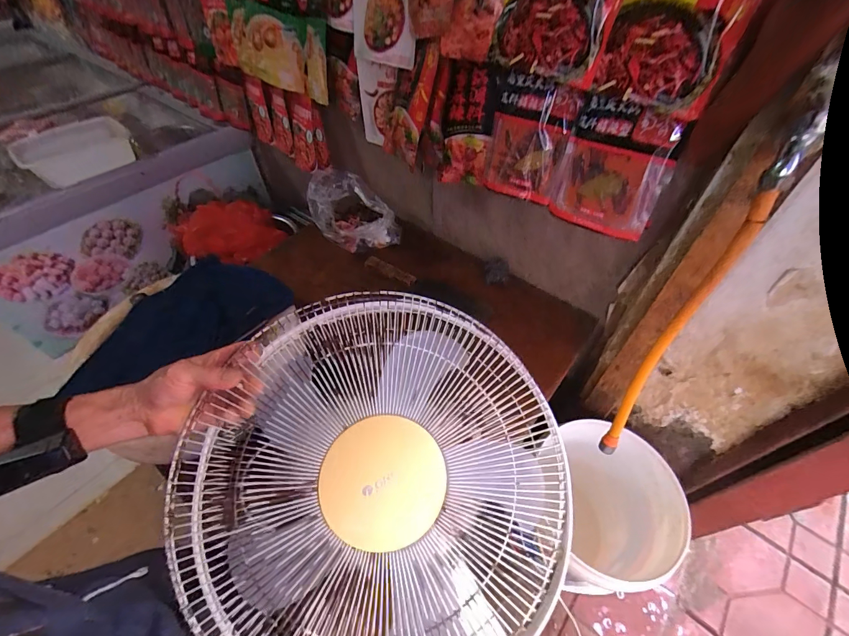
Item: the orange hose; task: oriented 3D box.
[{"bbox_3d":[0.298,0.046,0.453,0.038,0.389,0.090,32,58,24],"label":"orange hose"}]

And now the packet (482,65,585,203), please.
[{"bbox_3d":[0.178,-0.317,0.658,0.150,0.204,0.033,32,49,24],"label":"packet"}]

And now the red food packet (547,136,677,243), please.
[{"bbox_3d":[0.300,-0.212,0.610,0.161,0.125,0.039,32,58,24],"label":"red food packet"}]

